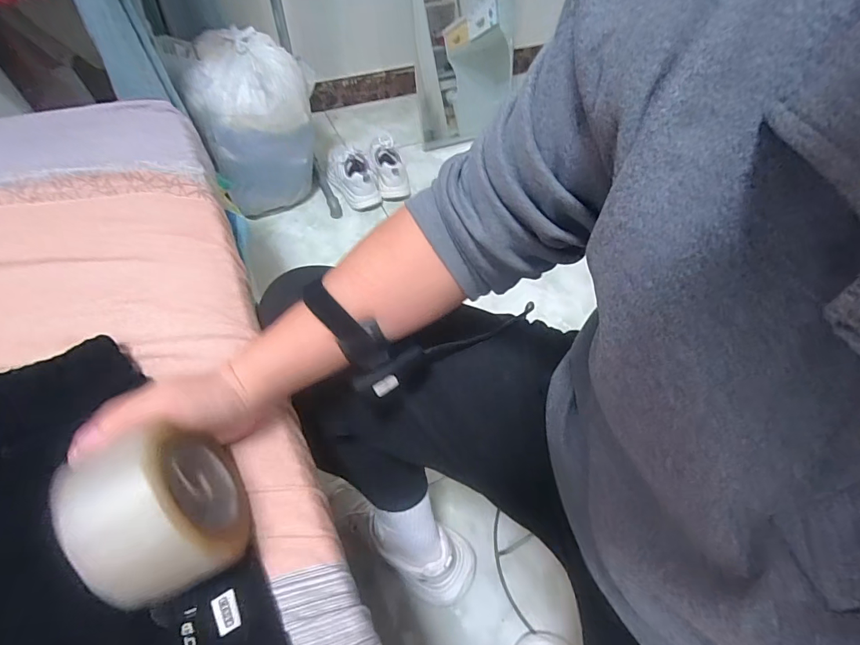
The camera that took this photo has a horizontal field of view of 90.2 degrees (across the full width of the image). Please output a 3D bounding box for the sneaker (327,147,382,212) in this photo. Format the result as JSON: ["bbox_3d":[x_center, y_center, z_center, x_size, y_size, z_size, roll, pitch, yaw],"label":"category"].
[{"bbox_3d":[-0.231,-0.435,1.236,0.123,0.099,0.239,-14,57,-13],"label":"sneaker"}]

